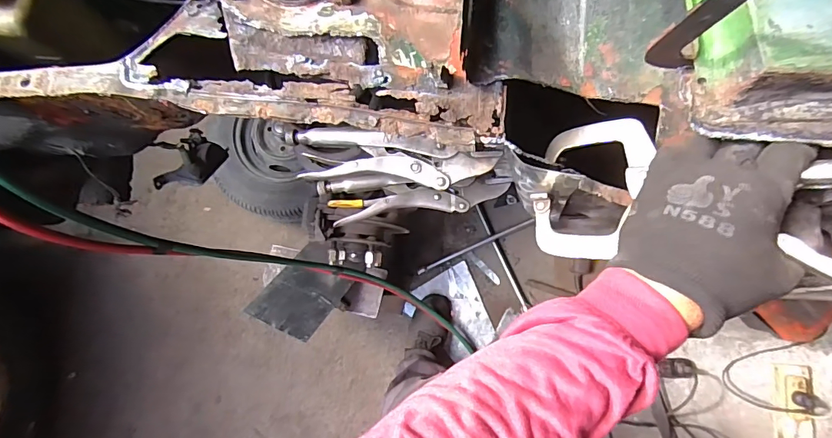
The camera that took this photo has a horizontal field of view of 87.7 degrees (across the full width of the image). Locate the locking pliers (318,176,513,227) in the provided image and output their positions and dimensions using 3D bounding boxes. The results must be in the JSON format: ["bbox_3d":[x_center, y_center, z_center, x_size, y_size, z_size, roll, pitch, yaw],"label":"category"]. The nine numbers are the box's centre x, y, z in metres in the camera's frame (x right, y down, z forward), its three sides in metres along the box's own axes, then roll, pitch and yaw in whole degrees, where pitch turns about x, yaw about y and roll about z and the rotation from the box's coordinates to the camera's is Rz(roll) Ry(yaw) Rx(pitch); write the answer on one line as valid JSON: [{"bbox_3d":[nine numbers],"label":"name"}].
[{"bbox_3d":[-0.001,-0.029,0.486,0.211,0.028,0.051,-8,80,5],"label":"locking pliers"}]

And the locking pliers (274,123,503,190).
[{"bbox_3d":[-0.033,-0.060,0.419,0.215,0.028,0.049,7,81,8],"label":"locking pliers"}]

